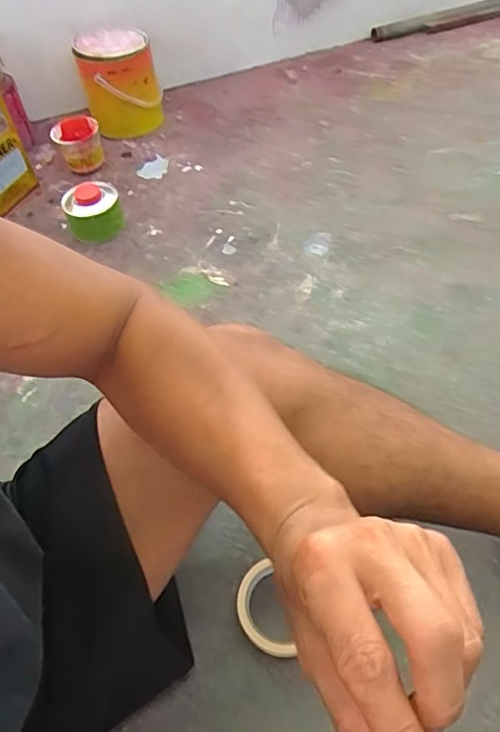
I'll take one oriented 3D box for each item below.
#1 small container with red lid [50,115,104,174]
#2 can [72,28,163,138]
[{"bbox_3d":[-0.352,-0.453,1.125,0.095,0.072,0.115,-16,53,-9],"label":"small container with red lid"},{"bbox_3d":[-0.275,-0.603,1.174,0.142,0.169,0.156,-2,52,2],"label":"can"}]

